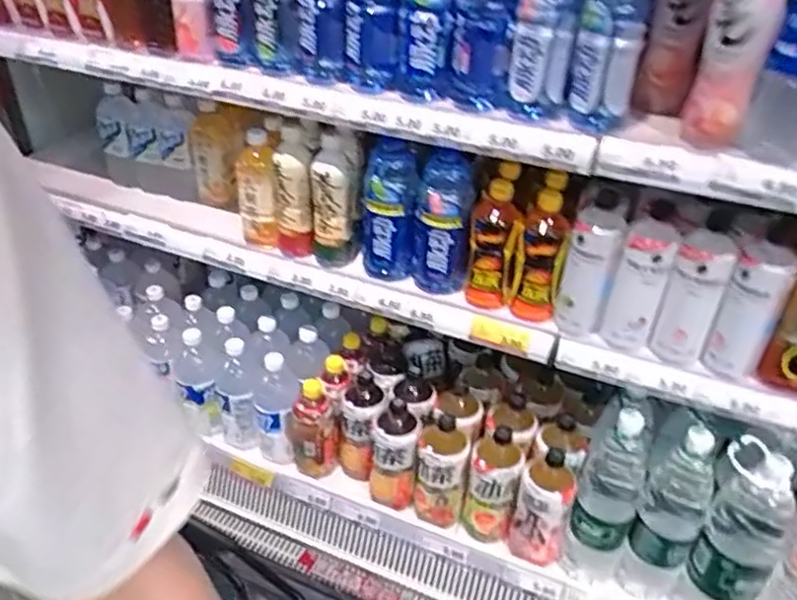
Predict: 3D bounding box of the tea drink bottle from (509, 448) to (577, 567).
[{"bbox_3d":[0.228,0.314,1.010,0.079,0.199,0.077,14,36,16],"label":"tea drink bottle"}]

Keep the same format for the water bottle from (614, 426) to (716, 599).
[{"bbox_3d":[0.398,0.315,0.952,0.084,0.315,0.088,22,39,25],"label":"water bottle"}]

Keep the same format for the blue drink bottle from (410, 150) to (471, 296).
[{"bbox_3d":[0.063,-0.114,0.964,0.078,0.202,0.082,3,34,0],"label":"blue drink bottle"}]

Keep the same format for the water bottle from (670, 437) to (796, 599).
[{"bbox_3d":[0.474,0.350,0.919,0.101,0.324,0.097,24,39,27],"label":"water bottle"}]

